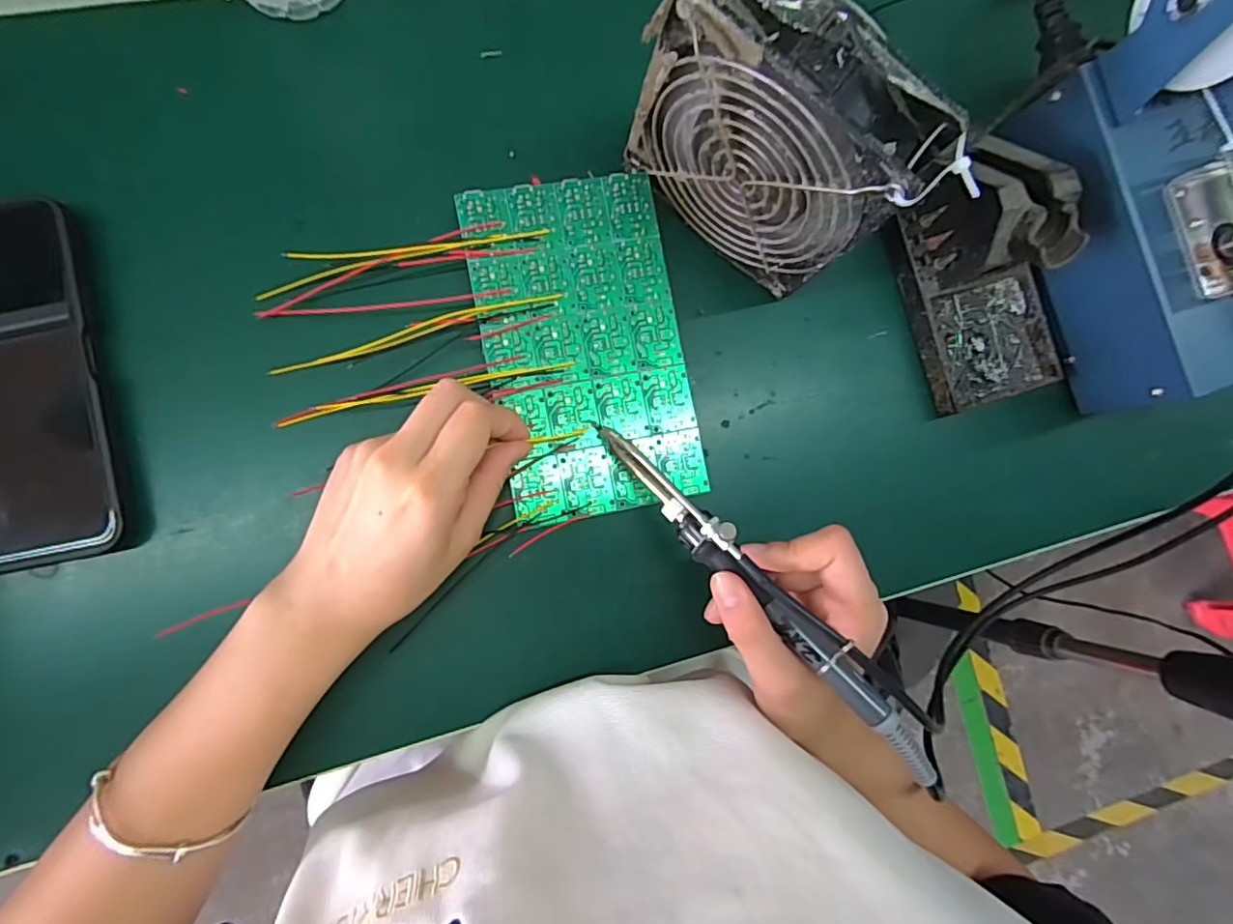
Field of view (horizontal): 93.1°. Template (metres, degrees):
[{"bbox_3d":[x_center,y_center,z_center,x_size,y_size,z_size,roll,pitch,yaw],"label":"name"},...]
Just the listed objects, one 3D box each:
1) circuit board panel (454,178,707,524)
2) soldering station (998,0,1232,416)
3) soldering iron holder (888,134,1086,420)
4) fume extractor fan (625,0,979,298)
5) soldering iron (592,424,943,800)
[{"bbox_3d":[-0.016,-0.061,0.304,0.100,0.004,0.171,-11,89,-9],"label":"circuit board panel"},{"bbox_3d":[0.301,-0.143,0.304,0.108,0.133,0.208,-20,91,-9],"label":"soldering station"},{"bbox_3d":[0.212,-0.107,0.321,0.078,0.070,0.143,-17,91,-9],"label":"soldering iron holder"},{"bbox_3d":[0.073,-0.144,0.273,0.130,0.115,0.048,36,83,-6],"label":"fume extractor fan"},{"bbox_3d":[0.062,0.055,0.262,0.018,0.027,0.208,-43,74,-8],"label":"soldering iron"}]

